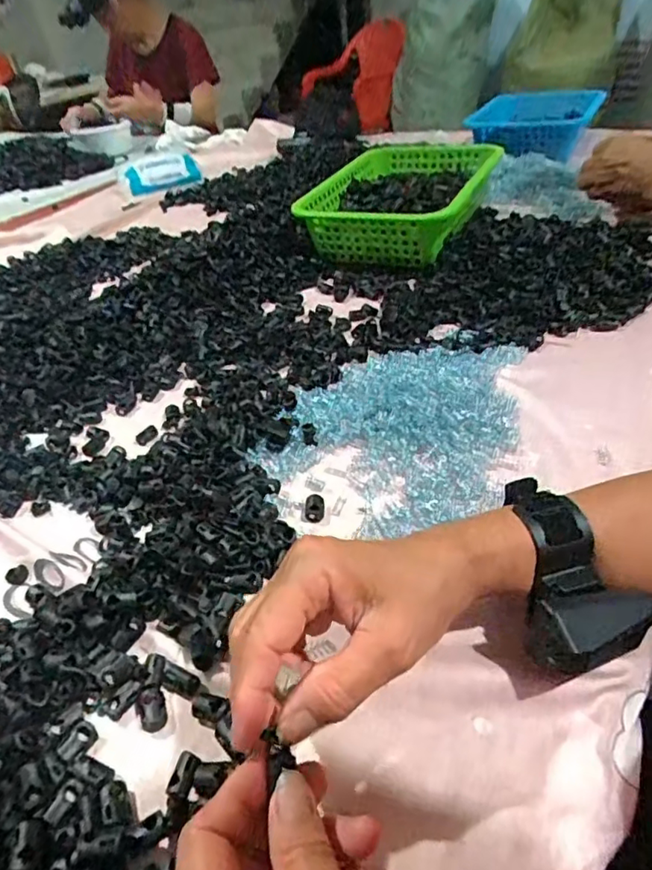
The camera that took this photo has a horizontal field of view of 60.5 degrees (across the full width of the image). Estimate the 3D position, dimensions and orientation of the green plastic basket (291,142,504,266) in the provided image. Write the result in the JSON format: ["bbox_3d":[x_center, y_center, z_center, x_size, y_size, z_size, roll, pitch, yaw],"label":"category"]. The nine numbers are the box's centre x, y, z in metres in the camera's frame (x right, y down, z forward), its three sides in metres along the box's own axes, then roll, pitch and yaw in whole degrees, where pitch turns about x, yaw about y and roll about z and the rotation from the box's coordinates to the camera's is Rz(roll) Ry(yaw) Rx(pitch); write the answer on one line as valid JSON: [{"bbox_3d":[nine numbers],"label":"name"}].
[{"bbox_3d":[0.110,-0.348,0.811,0.207,0.073,0.310,16,43,22],"label":"green plastic basket"}]

